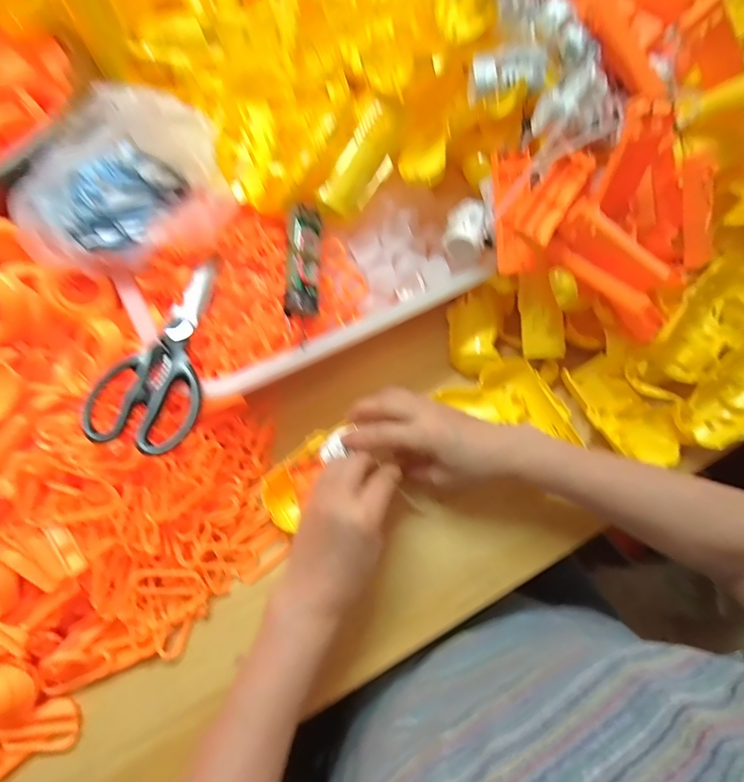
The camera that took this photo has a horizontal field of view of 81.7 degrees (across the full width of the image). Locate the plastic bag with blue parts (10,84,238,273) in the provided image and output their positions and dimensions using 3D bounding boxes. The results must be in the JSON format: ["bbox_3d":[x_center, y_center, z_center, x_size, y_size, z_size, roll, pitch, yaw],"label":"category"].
[{"bbox_3d":[-0.208,-0.186,0.369,0.159,0.062,0.138,-1,67,-2],"label":"plastic bag with blue parts"}]

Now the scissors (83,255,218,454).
[{"bbox_3d":[-0.179,-0.041,0.371,0.083,0.012,0.186,8,67,2],"label":"scissors"}]

